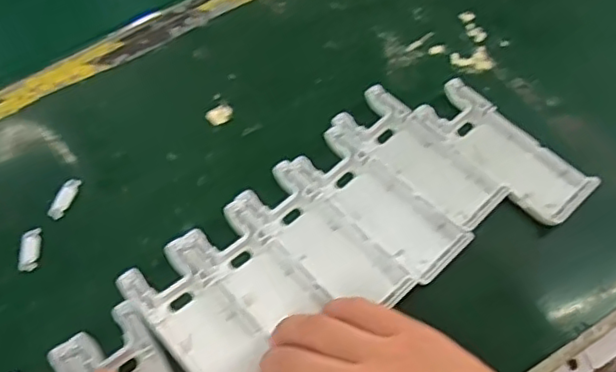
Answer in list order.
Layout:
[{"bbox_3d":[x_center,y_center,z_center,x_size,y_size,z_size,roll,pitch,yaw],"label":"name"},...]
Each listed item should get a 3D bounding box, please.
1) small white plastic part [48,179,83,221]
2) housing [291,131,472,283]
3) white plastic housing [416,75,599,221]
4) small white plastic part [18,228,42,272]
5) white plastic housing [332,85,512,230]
[{"bbox_3d":[-0.143,0.007,0.355,0.010,0.004,0.026,21,66,14],"label":"small white plastic part"},{"bbox_3d":[0.041,0.009,0.345,0.040,0.010,0.103,-41,67,-16],"label":"housing"},{"bbox_3d":[0.116,-0.021,0.359,0.040,0.011,0.104,-40,67,-16],"label":"white plastic housing"},{"bbox_3d":[-0.159,0.036,0.344,0.011,0.004,0.025,-7,62,0],"label":"small white plastic part"},{"bbox_3d":[0.066,-0.017,0.358,0.040,0.010,0.103,-42,67,-17],"label":"white plastic housing"}]

